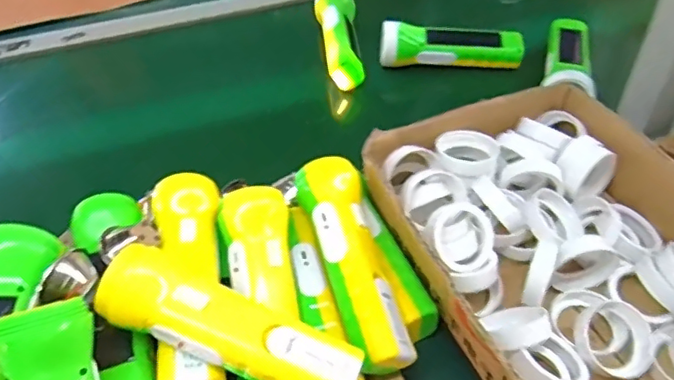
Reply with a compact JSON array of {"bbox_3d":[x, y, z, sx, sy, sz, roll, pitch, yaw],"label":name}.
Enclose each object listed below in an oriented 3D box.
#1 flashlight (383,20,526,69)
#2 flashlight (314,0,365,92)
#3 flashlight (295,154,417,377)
[{"bbox_3d":[0.137,-0.175,0.690,0.167,0.047,0.038,0,46,3],"label":"flashlight"},{"bbox_3d":[0.002,-0.194,0.712,0.050,0.044,0.165,-3,46,-1],"label":"flashlight"},{"bbox_3d":[0.009,0.052,0.427,0.052,0.047,0.171,-8,57,-13],"label":"flashlight"}]

